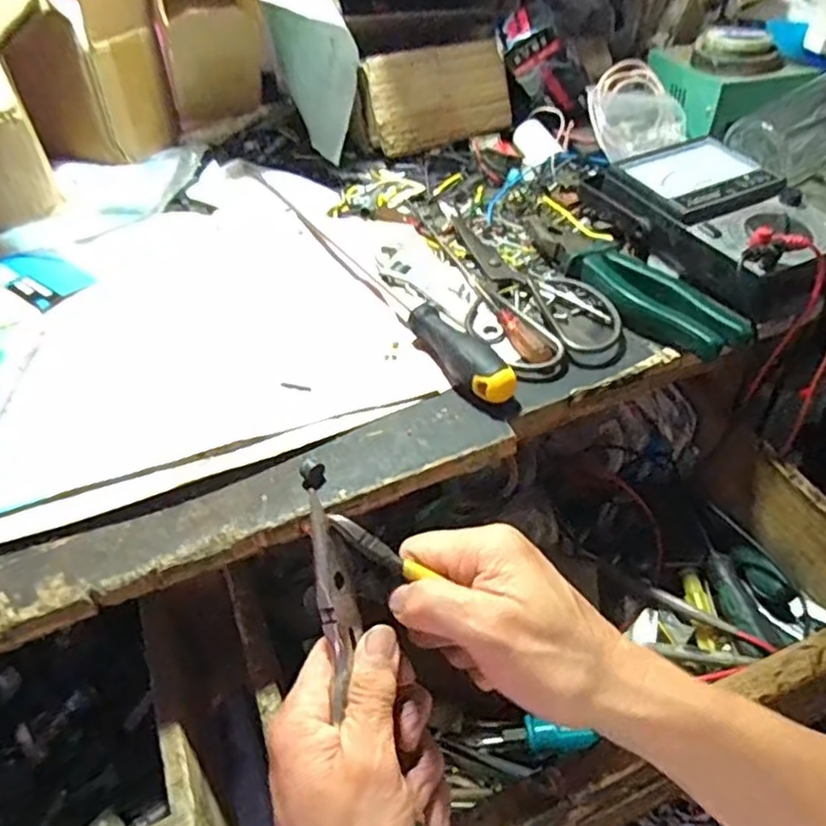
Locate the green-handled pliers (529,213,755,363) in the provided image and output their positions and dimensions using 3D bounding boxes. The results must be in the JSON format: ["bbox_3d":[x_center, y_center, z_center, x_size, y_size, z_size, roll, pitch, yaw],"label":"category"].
[{"bbox_3d":[0.157,-0.109,0.509,0.072,0.018,0.211,-21,46,-19],"label":"green-handled pliers"}]

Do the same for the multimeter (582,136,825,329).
[{"bbox_3d":[0.239,-0.150,0.521,0.121,0.044,0.177,-21,47,-17],"label":"multimeter"}]

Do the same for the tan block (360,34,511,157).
[{"bbox_3d":[0.021,-0.304,0.652,0.135,0.084,0.035,-15,30,-10],"label":"tan block"}]

